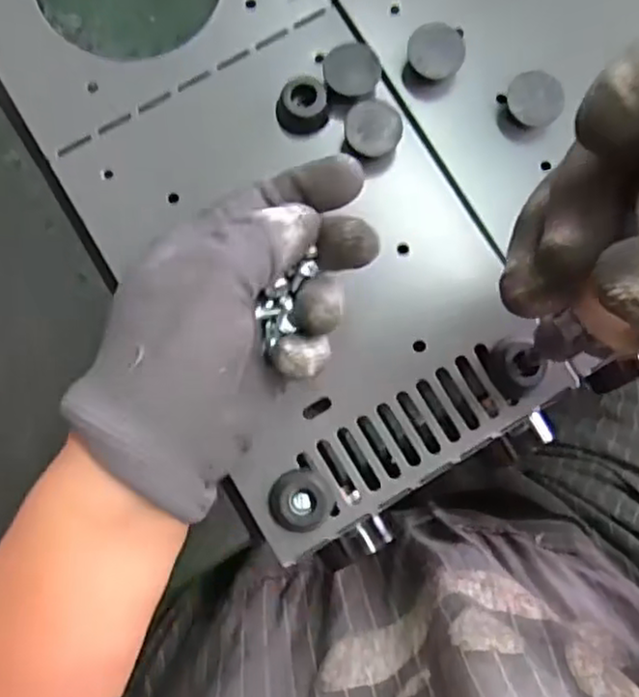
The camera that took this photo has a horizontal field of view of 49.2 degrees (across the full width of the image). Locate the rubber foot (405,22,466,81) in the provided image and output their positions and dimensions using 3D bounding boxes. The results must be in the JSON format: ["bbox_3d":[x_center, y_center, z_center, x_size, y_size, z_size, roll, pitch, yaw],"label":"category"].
[{"bbox_3d":[0.051,-0.130,0.311,0.024,0.015,0.023,0,82,-1],"label":"rubber foot"}]

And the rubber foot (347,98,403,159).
[{"bbox_3d":[0.024,-0.097,0.304,0.024,0.011,0.023,2,117,4],"label":"rubber foot"}]

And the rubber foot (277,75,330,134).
[{"bbox_3d":[-0.008,-0.107,0.309,0.022,0.014,0.021,-4,82,-2],"label":"rubber foot"}]

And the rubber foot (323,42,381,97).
[{"bbox_3d":[0.014,-0.123,0.311,0.025,0.011,0.024,-9,82,-2],"label":"rubber foot"}]

